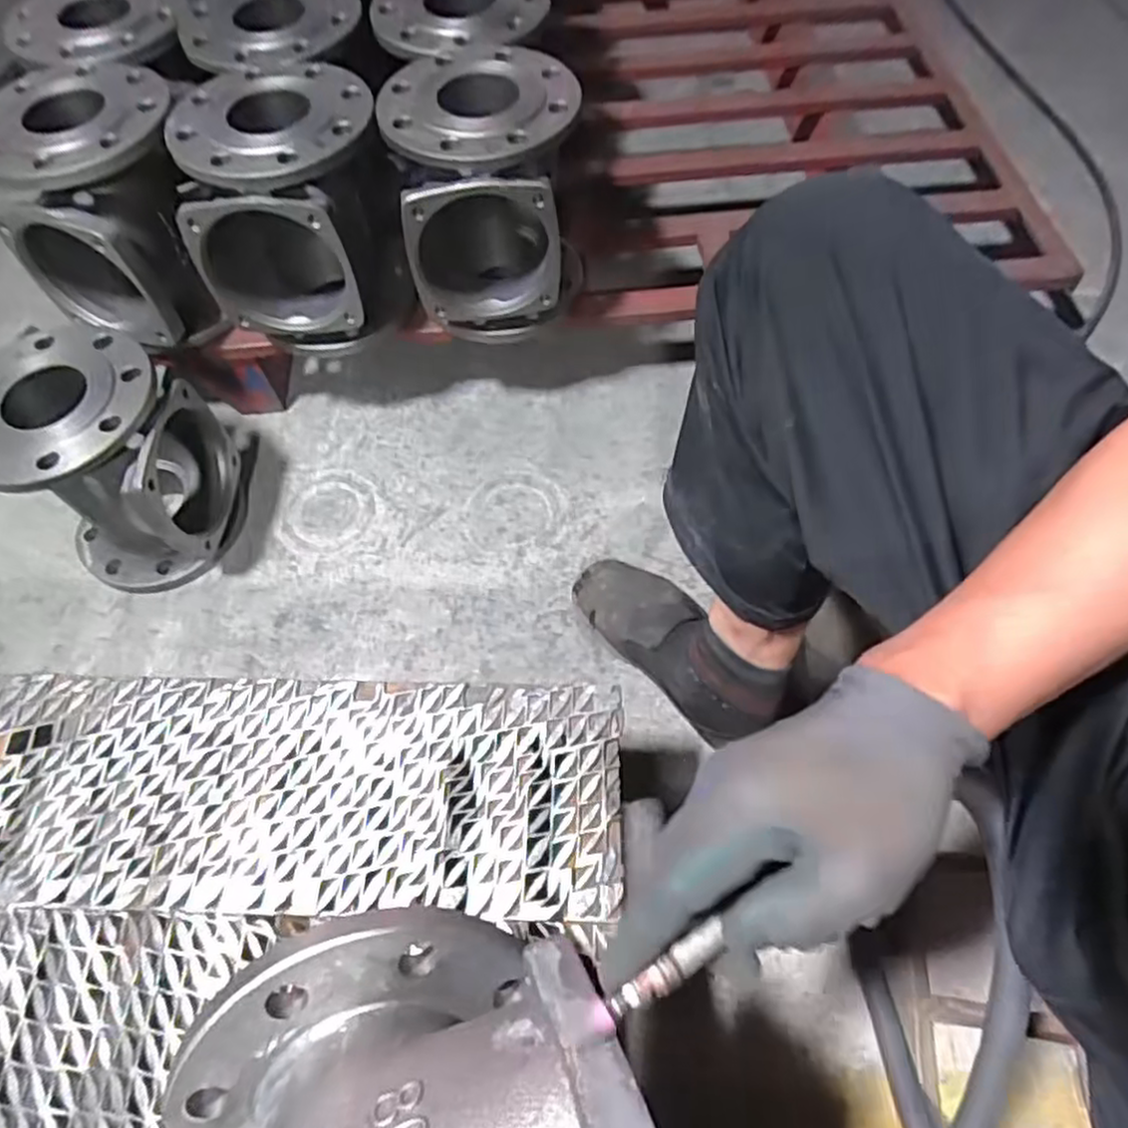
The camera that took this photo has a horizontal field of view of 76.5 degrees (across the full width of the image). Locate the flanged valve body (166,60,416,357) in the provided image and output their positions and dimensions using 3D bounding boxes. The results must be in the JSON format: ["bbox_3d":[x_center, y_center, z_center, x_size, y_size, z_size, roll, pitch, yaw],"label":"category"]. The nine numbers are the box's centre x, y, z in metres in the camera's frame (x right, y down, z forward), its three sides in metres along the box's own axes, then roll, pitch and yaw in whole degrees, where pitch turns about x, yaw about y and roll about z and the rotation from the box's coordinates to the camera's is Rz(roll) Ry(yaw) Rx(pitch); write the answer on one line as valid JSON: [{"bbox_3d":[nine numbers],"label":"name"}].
[{"bbox_3d":[-0.279,-0.372,0.781,0.188,0.233,0.193,-2,61,1],"label":"flanged valve body"}]

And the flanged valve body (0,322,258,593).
[{"bbox_3d":[-0.480,-0.112,0.782,0.190,0.234,0.210,-1,61,1],"label":"flanged valve body"}]

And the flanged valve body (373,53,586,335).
[{"bbox_3d":[-0.078,-0.386,0.776,0.179,0.230,0.183,-6,61,-1],"label":"flanged valve body"}]

